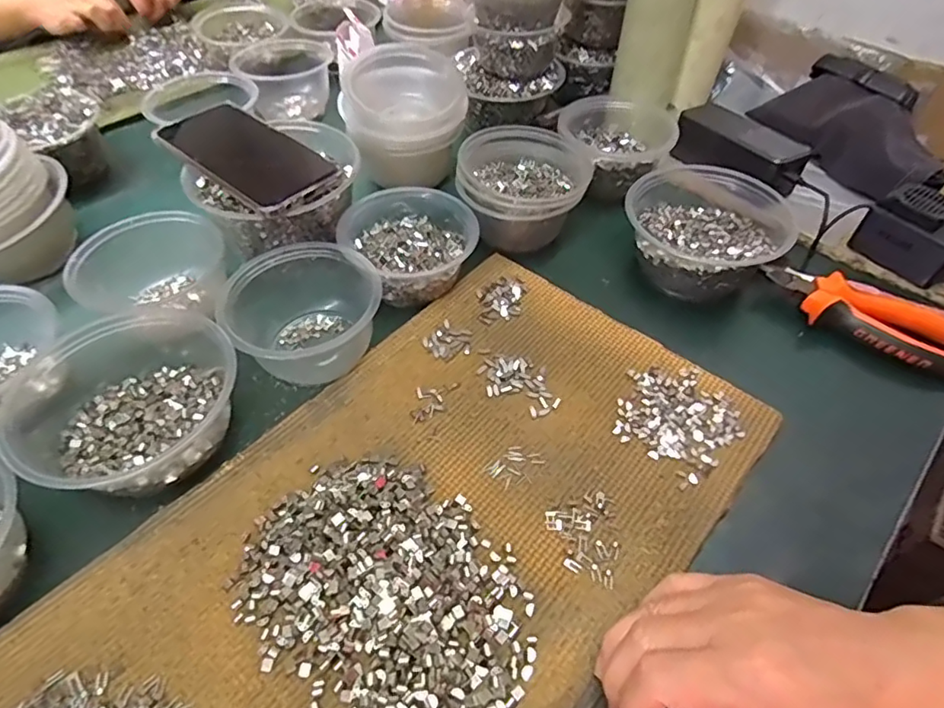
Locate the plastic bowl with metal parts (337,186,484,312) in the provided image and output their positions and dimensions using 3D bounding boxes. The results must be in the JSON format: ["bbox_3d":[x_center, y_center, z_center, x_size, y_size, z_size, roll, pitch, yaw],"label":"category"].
[{"bbox_3d":[-0.054,-0.098,0.484,0.100,0.051,0.106,1,51,-1],"label":"plastic bowl with metal parts"}]

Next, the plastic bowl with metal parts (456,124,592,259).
[{"bbox_3d":[0.047,-0.154,0.518,0.114,0.070,0.117,1,51,-1],"label":"plastic bowl with metal parts"}]

